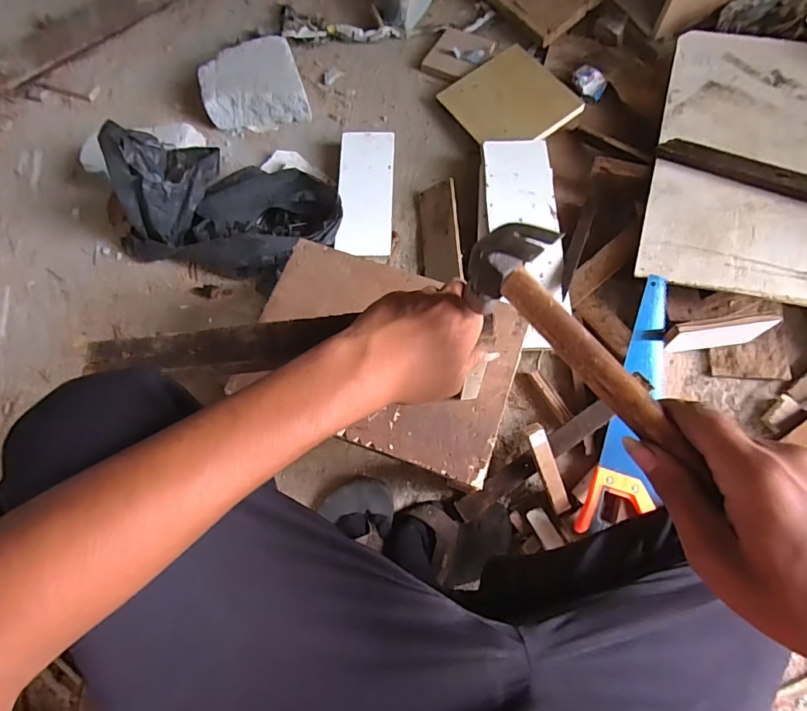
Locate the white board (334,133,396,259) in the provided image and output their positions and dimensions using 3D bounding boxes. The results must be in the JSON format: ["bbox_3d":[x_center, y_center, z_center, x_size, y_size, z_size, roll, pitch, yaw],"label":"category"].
[{"bbox_3d":[-0.070,-0.301,0.849,0.100,0.011,0.248,0,77,4],"label":"white board"}]

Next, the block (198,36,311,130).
[{"bbox_3d":[-0.312,-0.565,0.956,0.206,0.069,0.181,-13,70,-2],"label":"block"}]

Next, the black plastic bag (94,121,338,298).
[{"bbox_3d":[-0.304,-0.267,0.777,0.376,0.186,0.198,13,71,7],"label":"black plastic bag"}]

